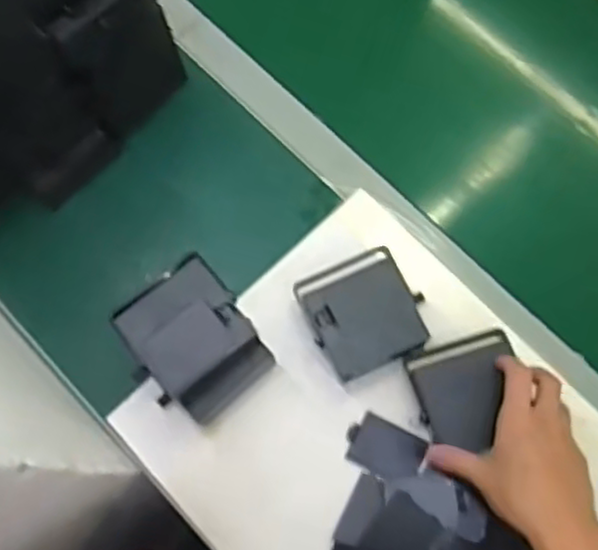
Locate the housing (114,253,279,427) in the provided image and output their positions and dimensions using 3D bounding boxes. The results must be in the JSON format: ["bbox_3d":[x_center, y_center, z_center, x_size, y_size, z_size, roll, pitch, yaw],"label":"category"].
[{"bbox_3d":[-0.089,0.060,0.611,0.100,0.080,0.108,-38,76,-8],"label":"housing"}]

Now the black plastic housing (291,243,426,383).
[{"bbox_3d":[0.058,0.034,0.631,0.099,0.036,0.096,-22,75,-4],"label":"black plastic housing"}]

